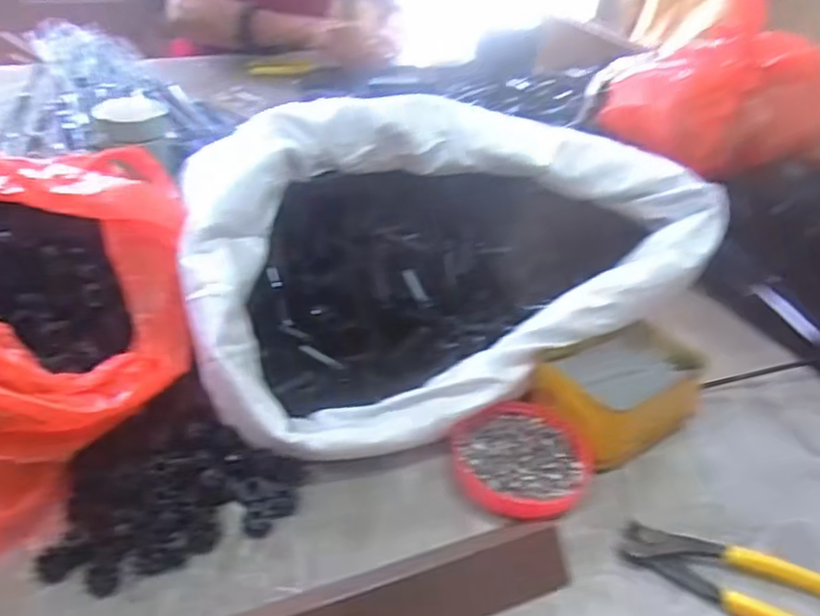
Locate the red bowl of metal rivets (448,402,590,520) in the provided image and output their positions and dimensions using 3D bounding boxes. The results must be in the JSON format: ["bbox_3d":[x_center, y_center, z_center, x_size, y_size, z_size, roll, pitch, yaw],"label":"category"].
[{"bbox_3d":[0.076,0.101,0.467,0.087,0.022,0.085,4,37,-3],"label":"red bowl of metal rivets"}]

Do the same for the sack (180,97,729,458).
[{"bbox_3d":[0.033,-0.056,0.556,0.420,0.157,0.273,-15,42,-25],"label":"sack"}]

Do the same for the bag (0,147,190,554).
[{"bbox_3d":[-0.268,-0.005,0.477,0.197,0.126,0.309,-7,39,-16],"label":"bag"}]

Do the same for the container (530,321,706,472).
[{"bbox_3d":[0.155,0.058,0.510,0.117,0.048,0.090,-18,43,-28],"label":"container"}]

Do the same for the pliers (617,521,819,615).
[{"bbox_3d":[0.212,0.167,0.408,0.165,0.013,0.046,18,39,15],"label":"pliers"}]

